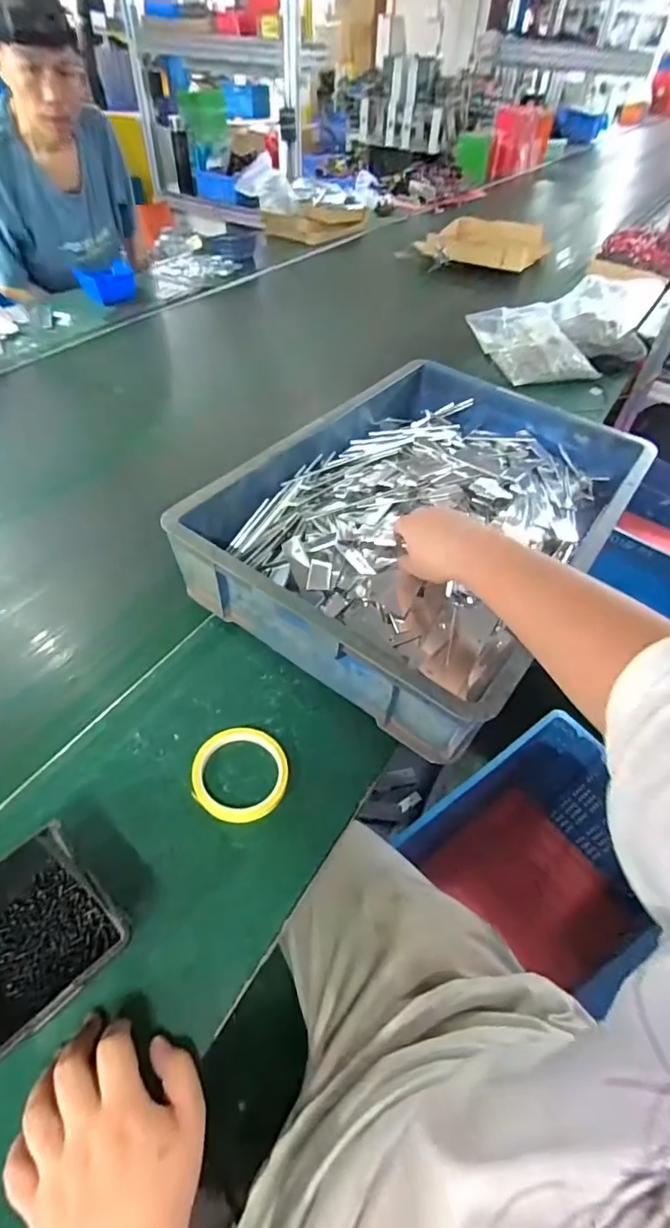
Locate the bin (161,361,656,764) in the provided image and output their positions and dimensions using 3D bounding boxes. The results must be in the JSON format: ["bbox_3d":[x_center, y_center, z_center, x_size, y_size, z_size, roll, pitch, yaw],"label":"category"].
[{"bbox_3d":[0.138,-0.135,0.708,0.403,0.129,0.596,31,55,21],"label":"bin"}]

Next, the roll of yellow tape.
[{"bbox_3d":[-0.096,0.162,0.517,0.094,0.018,0.094,2,49,-2],"label":"roll of yellow tape"}]

